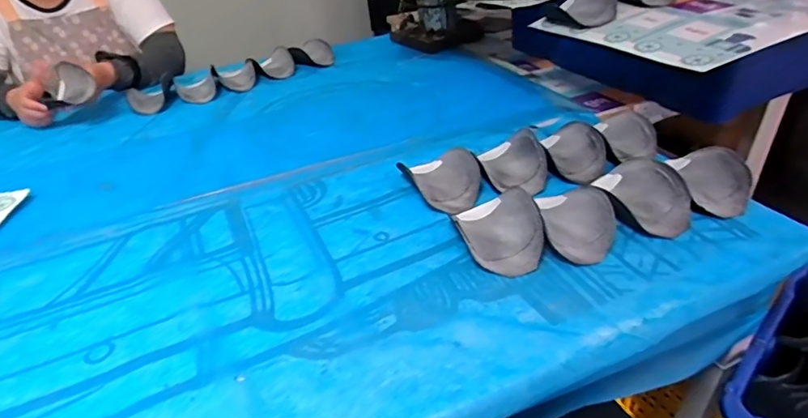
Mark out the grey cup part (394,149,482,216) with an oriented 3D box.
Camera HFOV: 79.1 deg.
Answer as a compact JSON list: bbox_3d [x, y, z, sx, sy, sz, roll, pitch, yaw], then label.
[{"bbox_3d":[0.057,-0.044,0.724,0.106,0.043,0.130,-19,37,-22],"label":"grey cup part"}]

